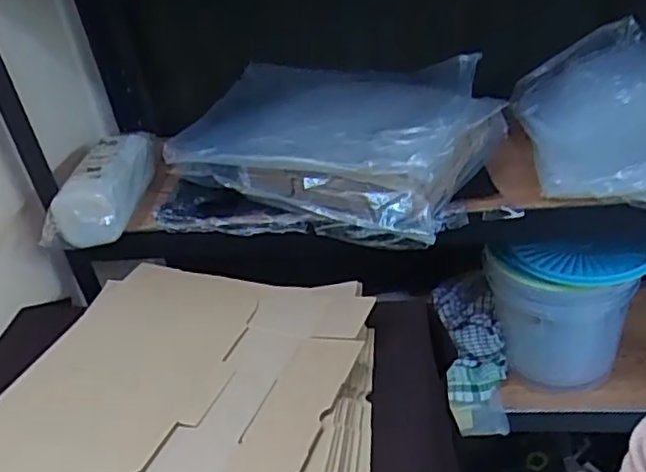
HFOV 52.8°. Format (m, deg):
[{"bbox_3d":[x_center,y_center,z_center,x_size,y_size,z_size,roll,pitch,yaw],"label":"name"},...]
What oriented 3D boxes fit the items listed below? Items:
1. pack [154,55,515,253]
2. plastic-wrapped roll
[{"bbox_3d":[0.028,-0.140,0.914,0.399,0.108,0.339,9,37,26],"label":"pack"},{"bbox_3d":[-0.306,-0.076,0.922,0.106,0.075,0.228,-5,33,6],"label":"plastic-wrapped roll"}]

